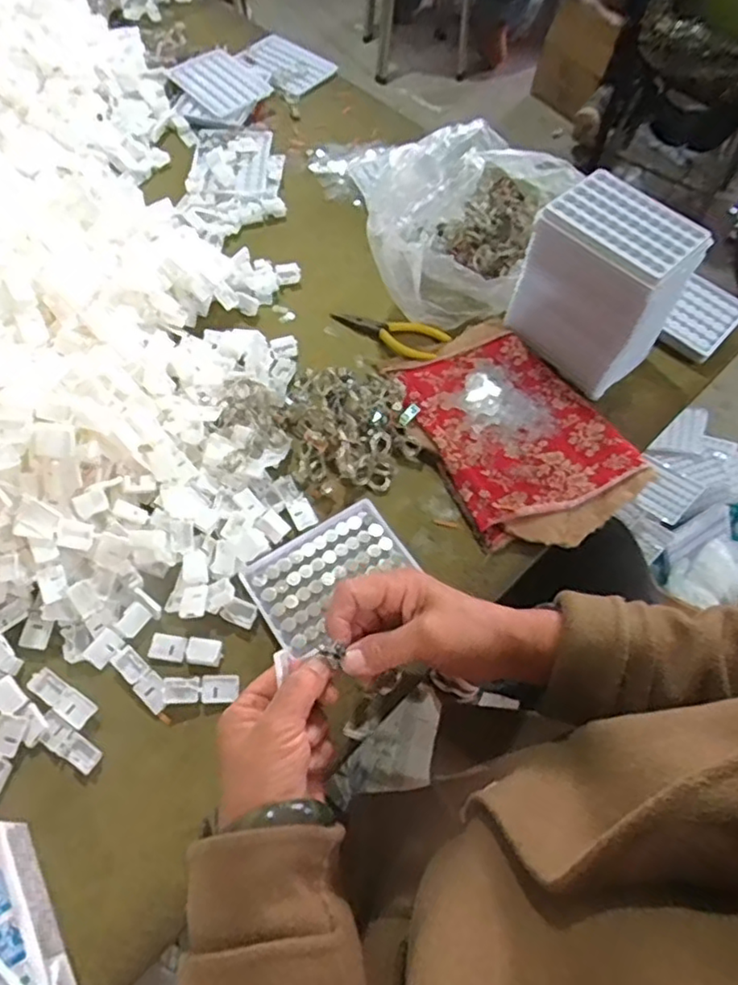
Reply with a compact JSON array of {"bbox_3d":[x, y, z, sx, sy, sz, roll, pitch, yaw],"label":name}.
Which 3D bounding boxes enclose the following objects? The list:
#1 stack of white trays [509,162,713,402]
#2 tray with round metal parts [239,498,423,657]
[{"bbox_3d":[0.221,-0.195,0.598,0.136,0.140,0.084,42,66,17],"label":"stack of white trays"},{"bbox_3d":[-0.032,0.068,0.522,0.128,0.015,0.088,-29,67,-19],"label":"tray with round metal parts"}]

